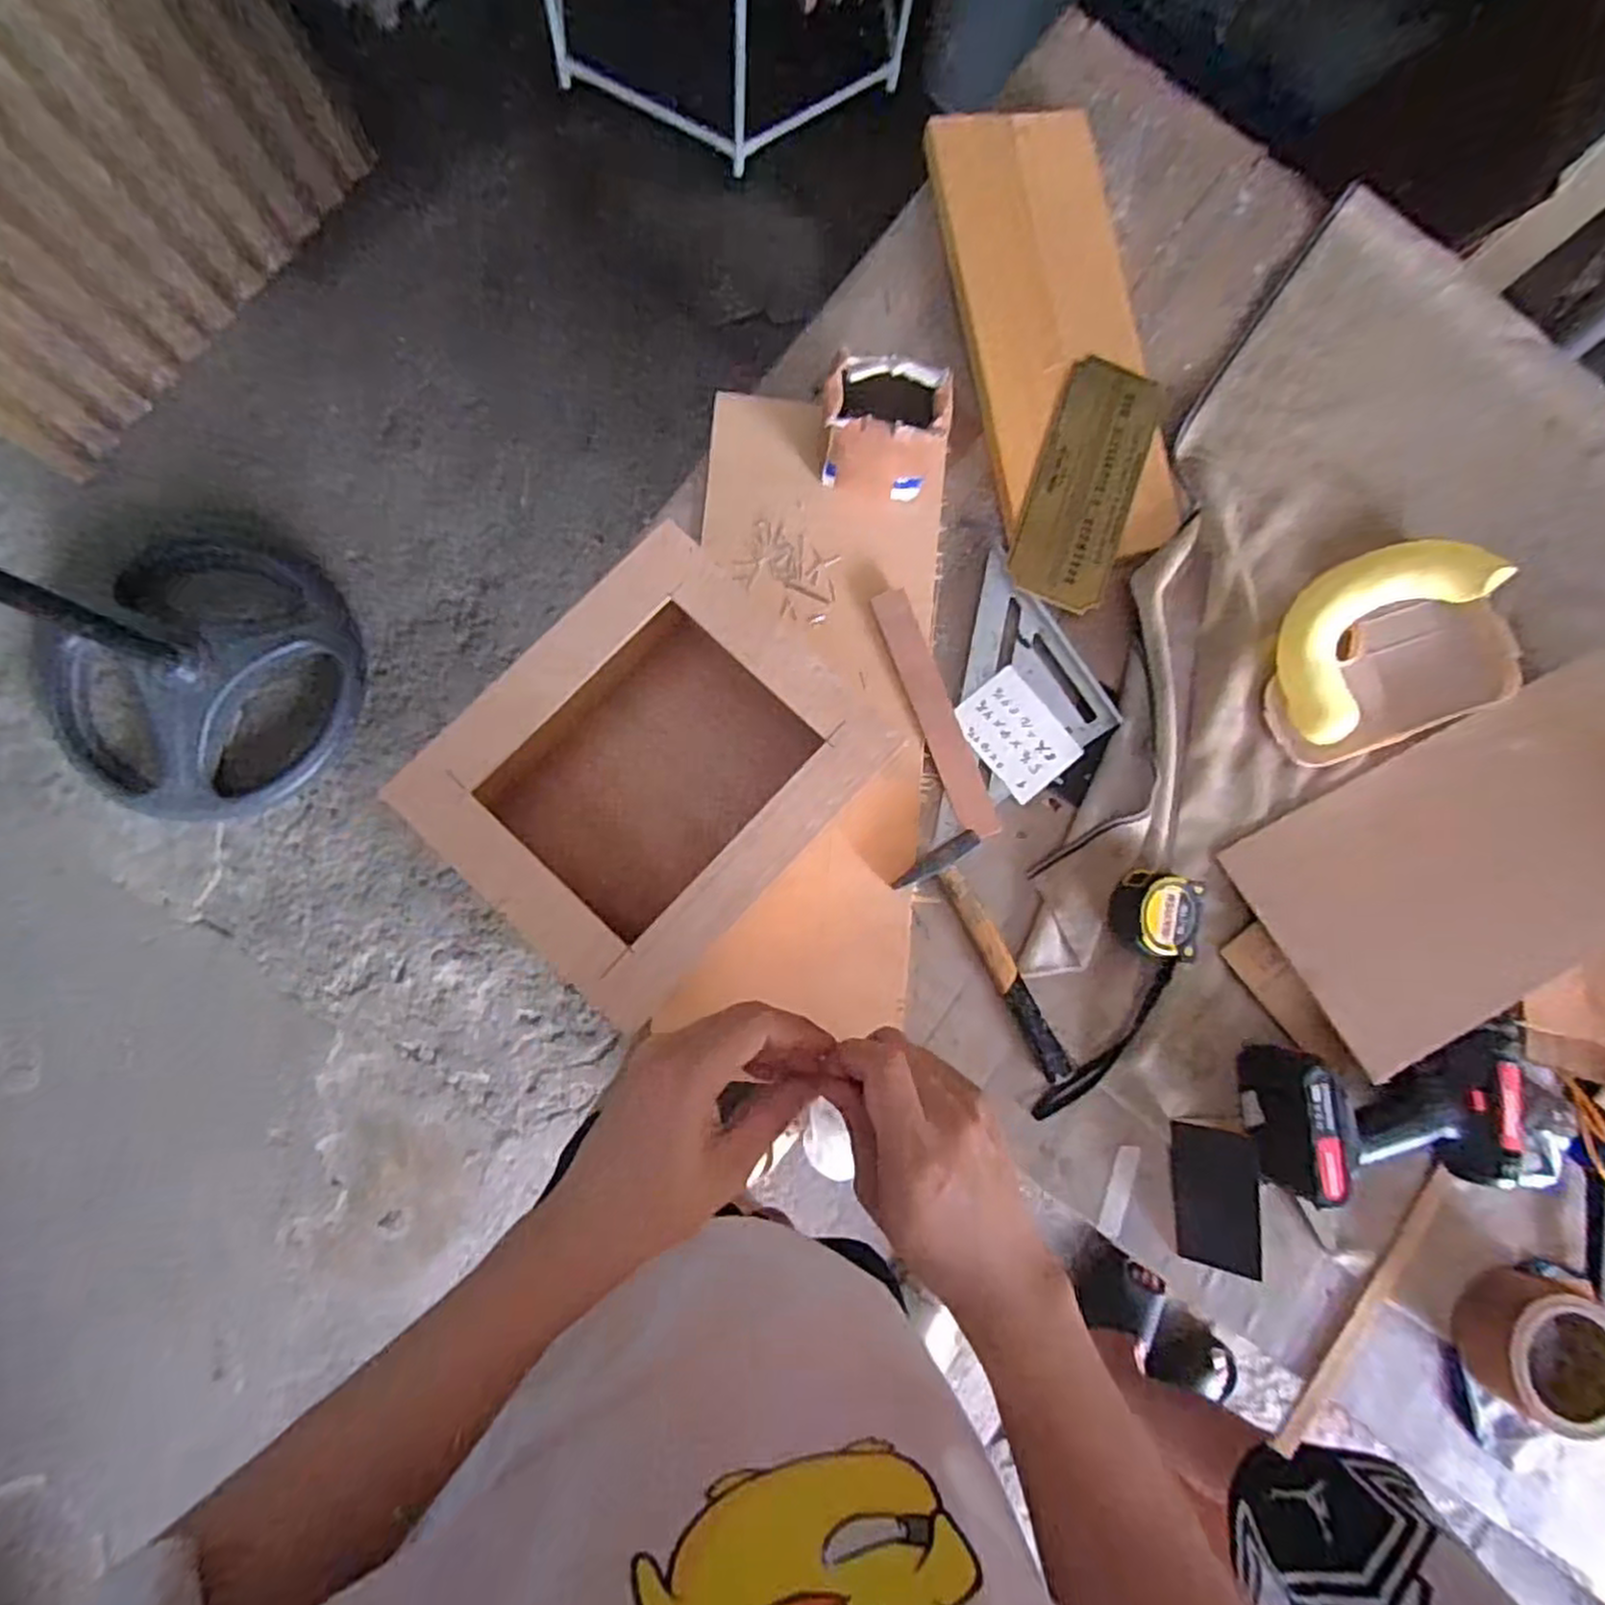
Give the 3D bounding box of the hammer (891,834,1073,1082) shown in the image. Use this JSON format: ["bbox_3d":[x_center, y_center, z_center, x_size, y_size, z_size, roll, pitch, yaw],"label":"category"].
[{"bbox_3d":[0.157,0.125,0.601,0.066,0.027,0.200,-33,88,-9],"label":"hammer"}]

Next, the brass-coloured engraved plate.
[{"bbox_3d":[0.242,-0.270,0.651,0.086,0.008,0.217,21,83,-5],"label":"brass-coloured engraved plate"}]

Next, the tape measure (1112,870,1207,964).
[{"bbox_3d":[0.279,0.090,0.610,0.067,0.036,0.067,11,82,-5],"label":"tape measure"}]

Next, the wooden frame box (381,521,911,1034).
[{"bbox_3d":[-0.102,-0.016,0.535,0.205,0.125,0.243,43,81,0],"label":"wooden frame box"}]

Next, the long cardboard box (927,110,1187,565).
[{"bbox_3d":[0.218,-0.414,0.672,0.156,0.029,0.419,-8,84,-7],"label":"long cardboard box"}]

